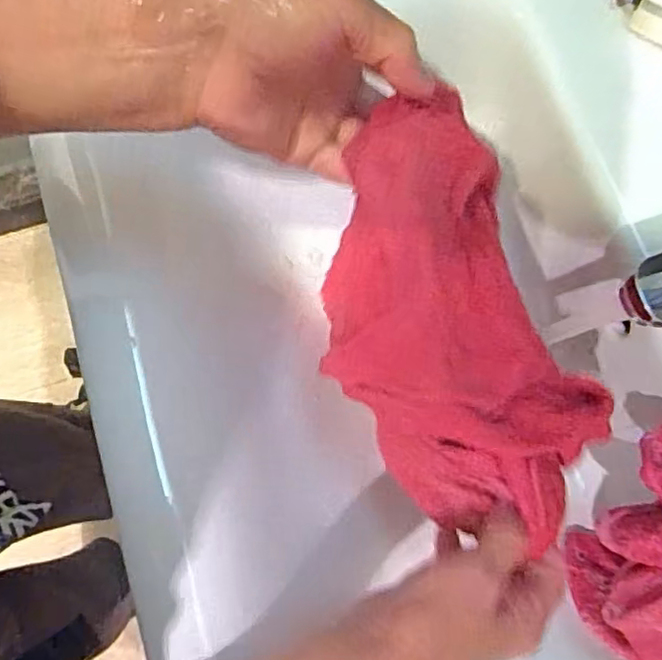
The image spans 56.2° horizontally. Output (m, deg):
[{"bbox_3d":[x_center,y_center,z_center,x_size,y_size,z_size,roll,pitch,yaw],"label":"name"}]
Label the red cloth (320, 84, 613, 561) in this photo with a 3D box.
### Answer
[{"bbox_3d":[0.059,0.006,0.285,0.109,0.055,0.211,-20,103,-5],"label":"red cloth"}]

